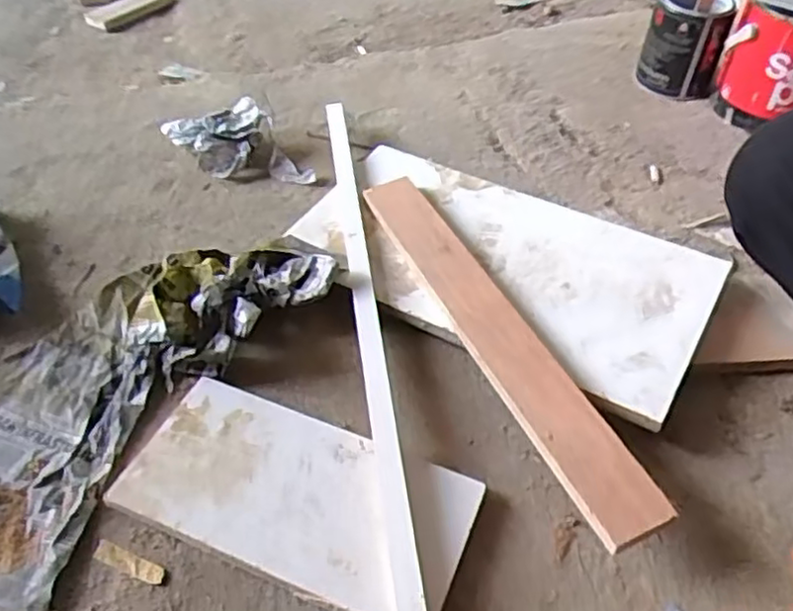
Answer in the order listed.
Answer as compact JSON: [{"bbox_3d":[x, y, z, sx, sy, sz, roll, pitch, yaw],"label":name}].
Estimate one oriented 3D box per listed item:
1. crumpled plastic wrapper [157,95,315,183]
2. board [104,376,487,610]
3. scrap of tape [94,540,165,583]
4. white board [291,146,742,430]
[{"bbox_3d":[-0.195,-0.193,0.862,0.120,0.051,0.152,-29,55,-25],"label":"crumpled plastic wrapper"},{"bbox_3d":[-0.082,0.150,0.560,0.276,0.020,0.136,17,49,13],"label":"board"},{"bbox_3d":[-0.204,0.195,0.532,0.059,0.004,0.015,19,50,15],"label":"scrap of tape"},{"bbox_3d":[0.105,-0.052,0.731,0.420,0.015,0.233,25,54,24],"label":"white board"}]

